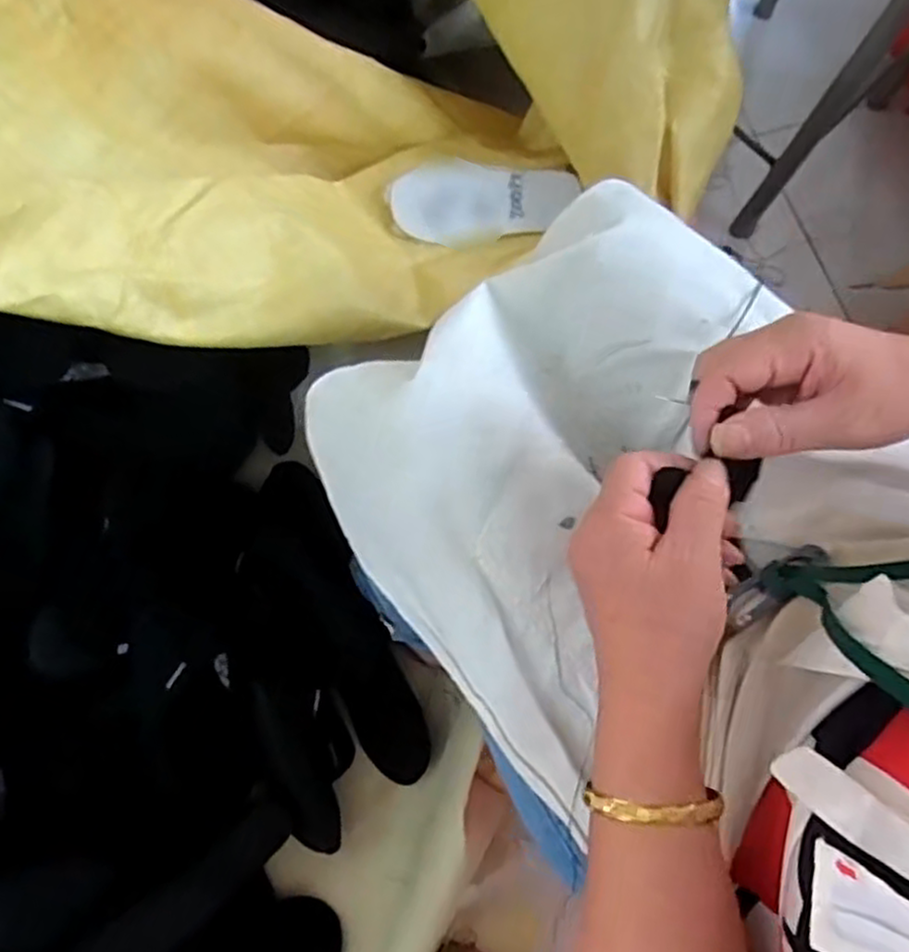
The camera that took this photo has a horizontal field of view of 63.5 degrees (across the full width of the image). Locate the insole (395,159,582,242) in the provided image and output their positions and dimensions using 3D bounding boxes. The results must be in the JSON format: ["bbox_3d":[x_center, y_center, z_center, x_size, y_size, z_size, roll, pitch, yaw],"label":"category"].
[{"bbox_3d":[0.032,-0.286,0.764,0.187,0.011,0.077,-3,106,-3],"label":"insole"}]

